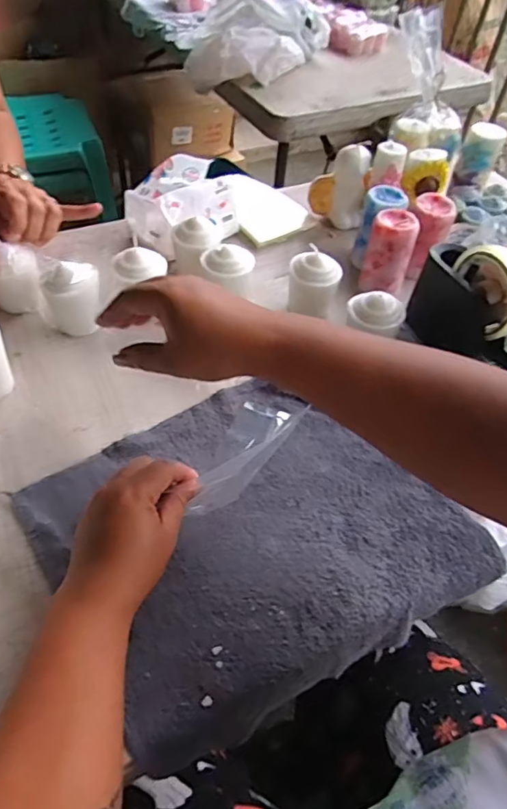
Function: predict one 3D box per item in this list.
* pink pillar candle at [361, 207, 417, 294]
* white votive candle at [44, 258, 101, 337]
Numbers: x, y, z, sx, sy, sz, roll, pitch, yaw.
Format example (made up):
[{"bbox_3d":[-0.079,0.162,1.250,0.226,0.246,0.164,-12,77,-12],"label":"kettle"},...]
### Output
[{"bbox_3d":[0.160,-0.181,0.630,0.051,0.088,0.053,17,51,8],"label":"pink pillar candle"},{"bbox_3d":[-0.183,-0.104,0.541,0.055,0.073,0.050,-11,53,-14],"label":"white votive candle"}]

